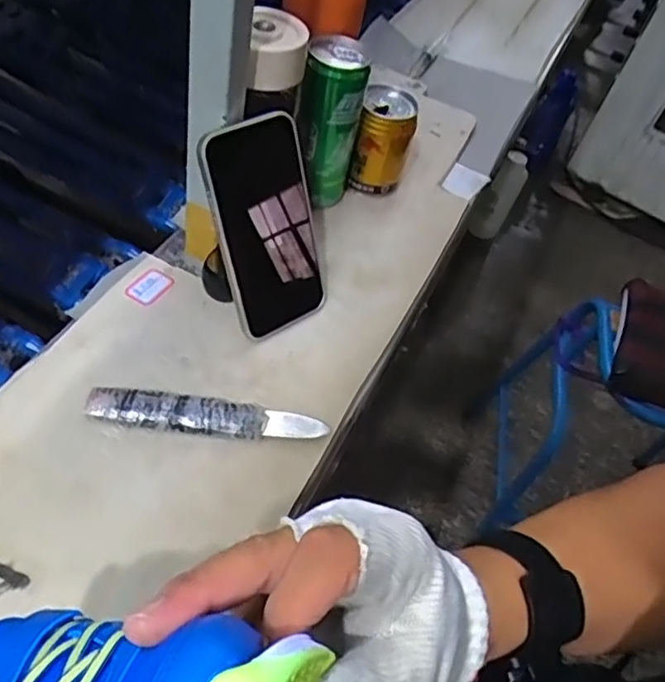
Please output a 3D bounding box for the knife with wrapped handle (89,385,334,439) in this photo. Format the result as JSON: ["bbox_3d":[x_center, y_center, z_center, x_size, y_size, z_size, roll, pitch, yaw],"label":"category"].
[{"bbox_3d":[-0.087,0.052,0.463,0.163,0.017,0.026,9,49,-6],"label":"knife with wrapped handle"}]

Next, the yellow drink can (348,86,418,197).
[{"bbox_3d":[0.047,-0.192,0.652,0.058,0.098,0.059,18,51,1],"label":"yellow drink can"}]

